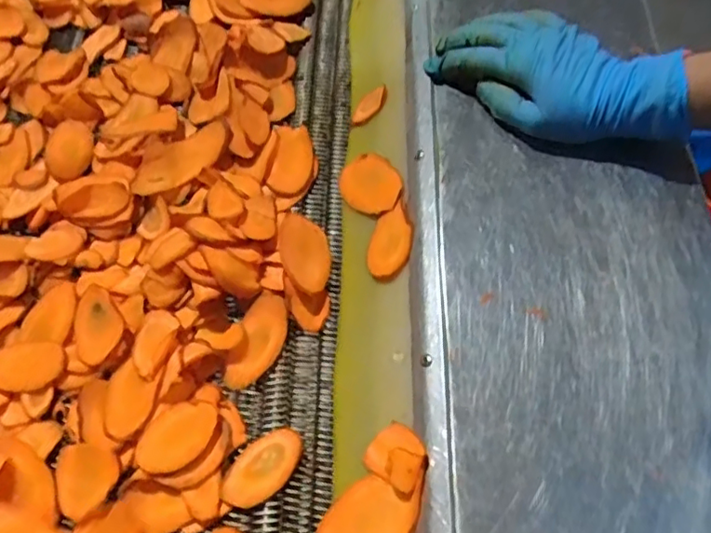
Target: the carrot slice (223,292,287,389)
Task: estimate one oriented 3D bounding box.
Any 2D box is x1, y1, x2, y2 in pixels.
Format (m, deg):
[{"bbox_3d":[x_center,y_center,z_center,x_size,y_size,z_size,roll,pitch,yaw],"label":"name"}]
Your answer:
[{"bbox_3d":[-0.071,0.054,0.441,0.034,0.013,0.070,12,63,10],"label":"carrot slice"}]

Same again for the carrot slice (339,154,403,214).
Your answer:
[{"bbox_3d":[0.010,-0.064,0.470,0.073,0.005,0.043,35,99,48],"label":"carrot slice"}]

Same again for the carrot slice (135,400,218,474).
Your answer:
[{"bbox_3d":[-0.117,0.112,0.400,0.055,0.011,0.037,-40,66,-16],"label":"carrot slice"}]

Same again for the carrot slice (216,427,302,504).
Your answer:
[{"bbox_3d":[-0.061,0.132,0.400,0.060,0.008,0.034,-39,66,-16],"label":"carrot slice"}]

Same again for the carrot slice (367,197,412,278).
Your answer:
[{"bbox_3d":[0.025,-0.020,0.433,0.036,0.004,0.058,-10,60,43],"label":"carrot slice"}]

